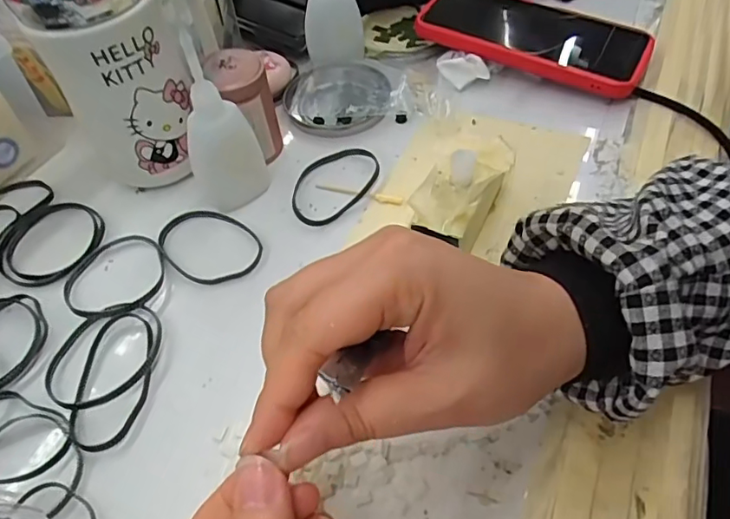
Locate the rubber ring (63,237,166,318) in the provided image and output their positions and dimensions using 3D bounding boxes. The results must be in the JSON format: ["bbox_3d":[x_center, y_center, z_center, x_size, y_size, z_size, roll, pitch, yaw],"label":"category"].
[{"bbox_3d":[-0.147,0.008,0.324,0.057,0.007,0.061,-2,52,3],"label":"rubber ring"}]

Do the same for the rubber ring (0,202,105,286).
[{"bbox_3d":[-0.197,-0.012,0.345,0.061,0.005,0.061,-2,52,3],"label":"rubber ring"}]

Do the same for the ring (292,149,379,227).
[{"bbox_3d":[-0.021,-0.049,0.359,0.045,0.006,0.070,35,63,28],"label":"ring"}]

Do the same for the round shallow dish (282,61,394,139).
[{"bbox_3d":[-0.021,-0.124,0.414,0.080,0.009,0.081,-2,52,3],"label":"round shallow dish"}]

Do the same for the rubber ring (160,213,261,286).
[{"bbox_3d":[-0.095,-0.009,0.335,0.067,0.004,0.049,24,58,21],"label":"rubber ring"}]

